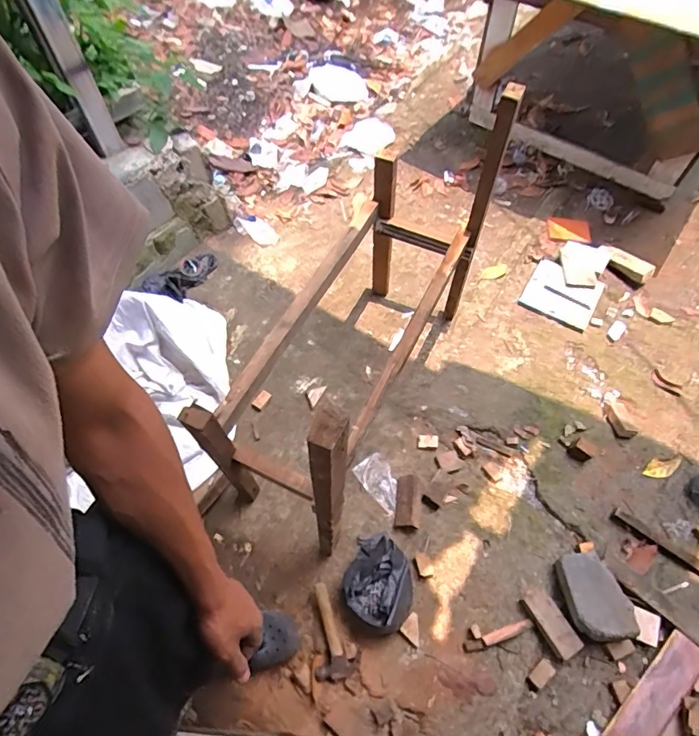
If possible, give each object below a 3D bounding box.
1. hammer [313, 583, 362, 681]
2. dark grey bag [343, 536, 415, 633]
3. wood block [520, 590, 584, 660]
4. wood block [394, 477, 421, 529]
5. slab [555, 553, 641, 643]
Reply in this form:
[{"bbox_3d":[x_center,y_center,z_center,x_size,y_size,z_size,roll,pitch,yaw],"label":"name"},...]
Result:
[{"bbox_3d":[-0.047,0.654,1.184,0.108,0.024,0.214,-13,72,-8],"label":"hammer"},{"bbox_3d":[0.081,0.547,1.213,0.175,0.084,0.197,21,62,12],"label":"dark grey bag"},{"bbox_3d":[0.508,0.642,1.198,0.070,0.046,0.158,-24,62,-13],"label":"wood block"},{"bbox_3d":[0.167,0.379,1.336,0.071,0.048,0.158,6,59,4],"label":"wood block"},{"bbox_3d":[0.622,0.582,1.209,0.144,0.063,0.206,-9,47,1],"label":"slab"}]

